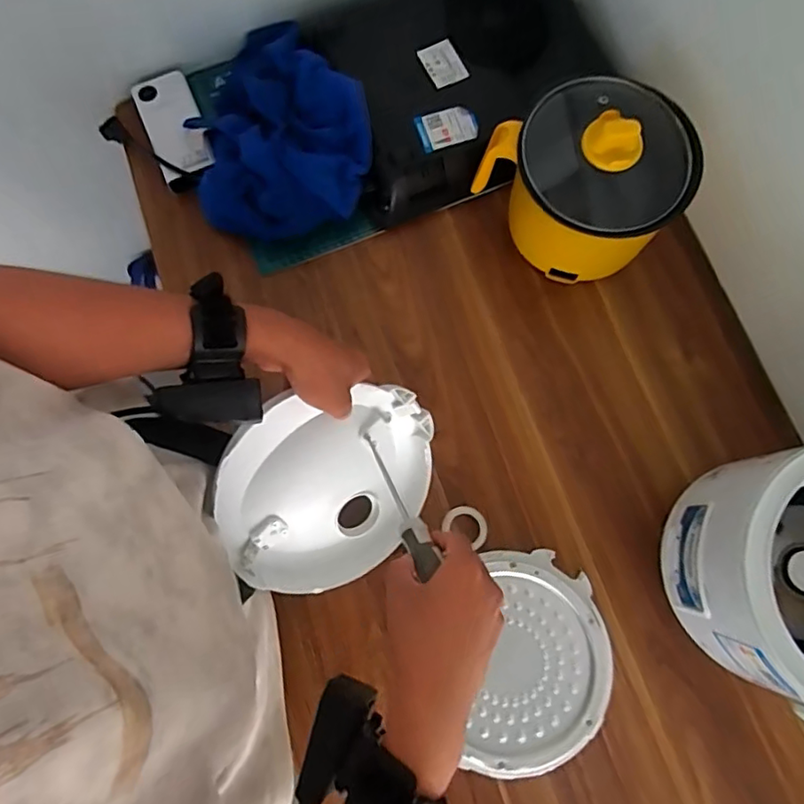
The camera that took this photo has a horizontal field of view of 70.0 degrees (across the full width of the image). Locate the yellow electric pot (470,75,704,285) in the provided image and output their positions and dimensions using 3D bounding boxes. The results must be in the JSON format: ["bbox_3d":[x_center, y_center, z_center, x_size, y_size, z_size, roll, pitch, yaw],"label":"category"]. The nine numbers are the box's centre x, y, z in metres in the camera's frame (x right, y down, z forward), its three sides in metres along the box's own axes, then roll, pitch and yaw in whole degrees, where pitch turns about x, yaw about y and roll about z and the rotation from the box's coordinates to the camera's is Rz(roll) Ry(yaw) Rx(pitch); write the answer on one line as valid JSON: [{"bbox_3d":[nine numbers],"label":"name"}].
[{"bbox_3d":[0.200,-0.228,0.599,0.173,0.163,0.166,0,76,1],"label":"yellow electric pot"}]

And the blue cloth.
[{"bbox_3d":[-0.146,-0.328,0.667,0.203,0.077,0.283,-11,76,-2],"label":"blue cloth"}]

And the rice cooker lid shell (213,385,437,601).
[{"bbox_3d":[-0.068,0.083,0.536,0.196,0.041,0.191,-6,106,-21],"label":"rice cooker lid shell"}]

